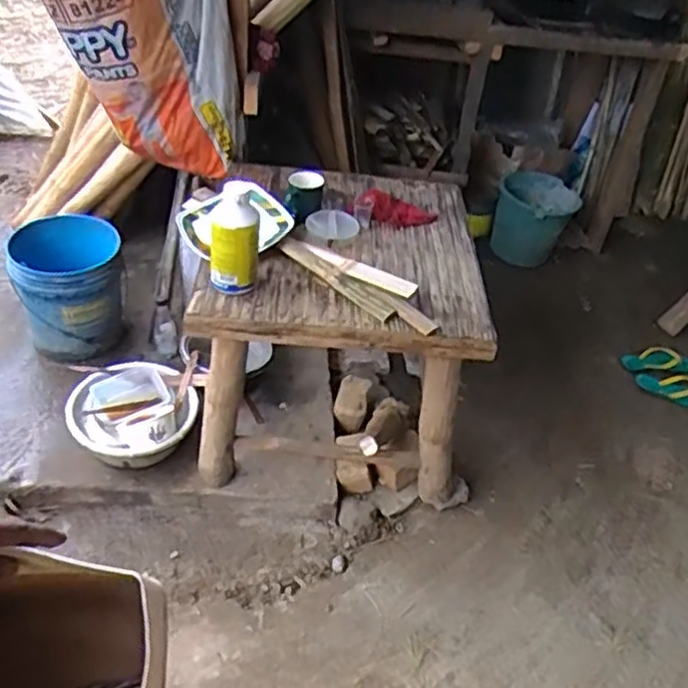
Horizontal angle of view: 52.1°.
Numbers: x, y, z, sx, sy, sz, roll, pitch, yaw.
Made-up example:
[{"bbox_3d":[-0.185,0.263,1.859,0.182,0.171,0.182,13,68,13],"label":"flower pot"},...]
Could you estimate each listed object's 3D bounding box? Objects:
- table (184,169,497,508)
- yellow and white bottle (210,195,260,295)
[{"bbox_3d":[-0.009,-0.052,1.782,0.591,0.554,0.641,6,39,-3],"label":"table"},{"bbox_3d":[-0.214,-0.196,1.375,0.092,0.205,0.079,2,39,-7],"label":"yellow and white bottle"}]

